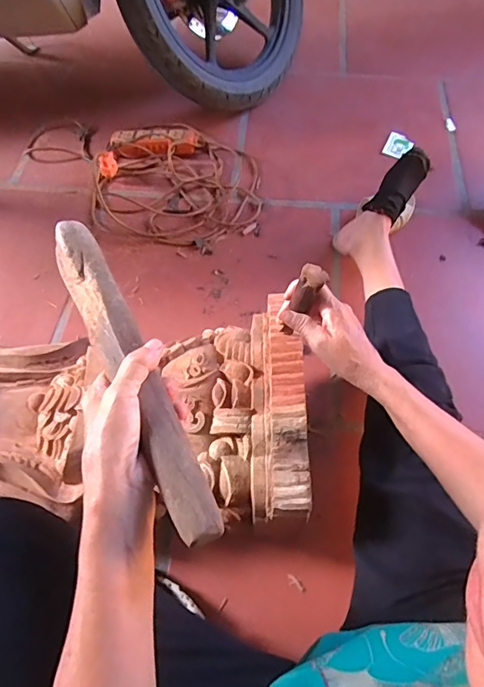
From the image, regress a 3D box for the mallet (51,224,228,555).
[{"bbox_3d":[-0.097,0.011,0.402,0.041,0.025,0.323,-26,61,-14],"label":"mallet"}]

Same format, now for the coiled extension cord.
[{"bbox_3d":[-0.231,-0.402,1.074,0.570,0.065,0.335,26,63,15],"label":"coiled extension cord"}]

